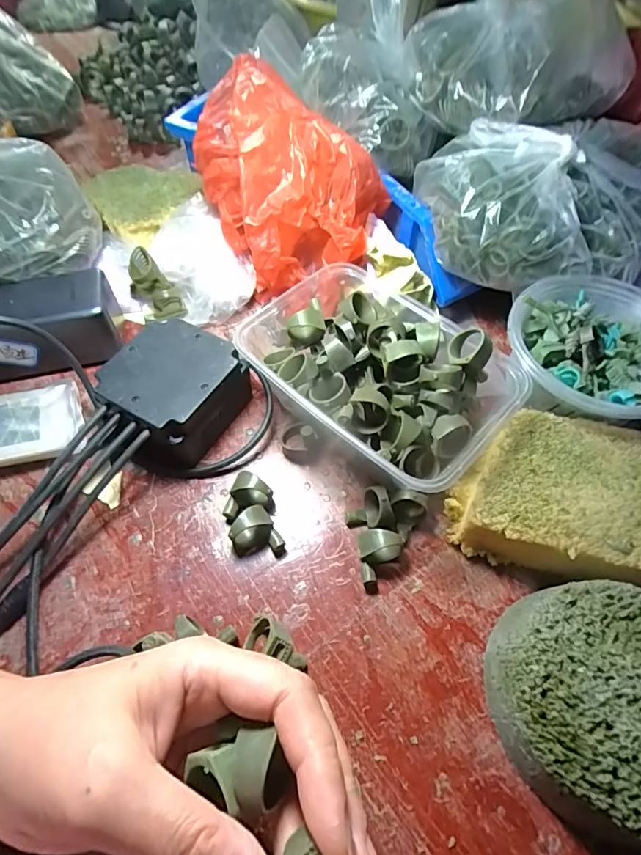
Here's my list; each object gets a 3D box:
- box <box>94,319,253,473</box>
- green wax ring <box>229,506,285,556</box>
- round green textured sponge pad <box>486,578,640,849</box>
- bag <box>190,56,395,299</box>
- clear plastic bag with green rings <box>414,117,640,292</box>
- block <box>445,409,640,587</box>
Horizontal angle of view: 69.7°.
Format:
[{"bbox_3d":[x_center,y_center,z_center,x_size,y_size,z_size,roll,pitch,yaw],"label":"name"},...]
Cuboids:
[{"bbox_3d":[-0.098,-0.019,0.314,0.081,0.051,0.092,20,60,14],"label":"box"},{"bbox_3d":[-0.039,0.065,0.277,0.026,0.025,0.025,-1,57,1],"label":"green wax ring"},{"bbox_3d":[0.139,0.130,0.222,0.102,0.044,0.099,-1,57,1],"label":"round green textured sponge pad"},{"bbox_3d":[-0.019,-0.182,0.350,0.118,0.118,0.131,-21,59,-12],"label":"bag"},{"bbox_3d":[0.167,-0.169,0.330,0.176,0.068,0.124,-10,58,-5],"label":"clear plastic bag with green rings"},{"bbox_3d":[0.151,0.045,0.277,0.131,0.043,0.093,16,59,11],"label":"block"}]

